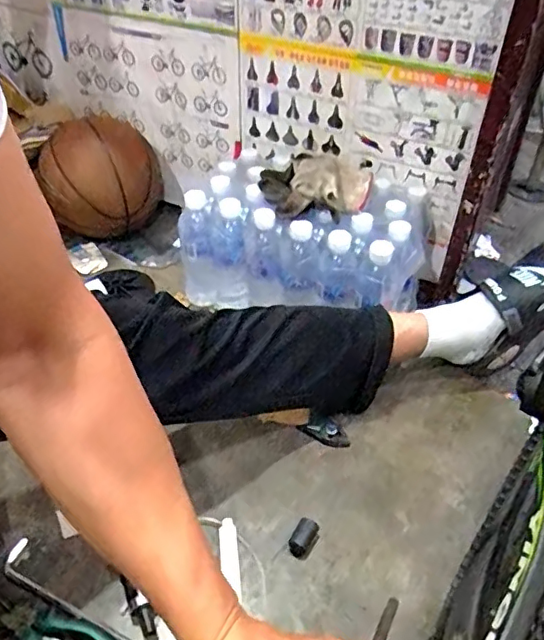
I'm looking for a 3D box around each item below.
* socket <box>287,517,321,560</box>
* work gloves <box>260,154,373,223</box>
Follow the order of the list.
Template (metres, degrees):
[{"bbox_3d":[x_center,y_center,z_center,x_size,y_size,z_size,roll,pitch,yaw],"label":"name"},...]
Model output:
[{"bbox_3d":[0.040,0.274,0.693,0.029,0.026,0.043,24,47,23],"label":"socket"},{"bbox_3d":[0.064,-0.202,0.851,0.173,0.071,0.104,5,42,4],"label":"work gloves"}]

